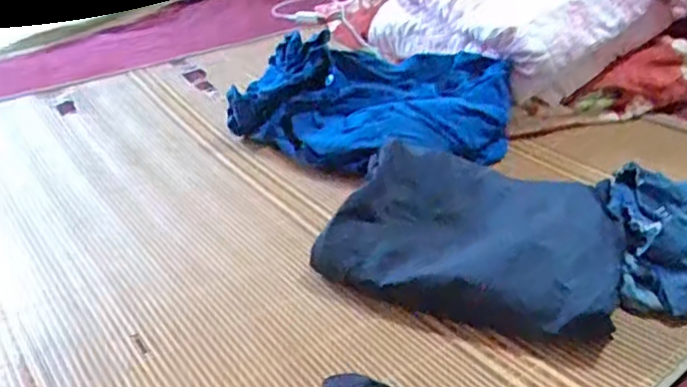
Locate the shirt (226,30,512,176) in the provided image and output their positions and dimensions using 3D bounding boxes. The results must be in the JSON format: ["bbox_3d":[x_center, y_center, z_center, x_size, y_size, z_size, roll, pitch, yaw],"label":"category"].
[{"bbox_3d":[0.046,-0.133,0.973,0.374,0.107,0.259,15,34,24],"label":"shirt"}]

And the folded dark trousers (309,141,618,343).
[{"bbox_3d":[0.143,0.041,0.718,0.294,0.073,0.217,13,31,21],"label":"folded dark trousers"}]

